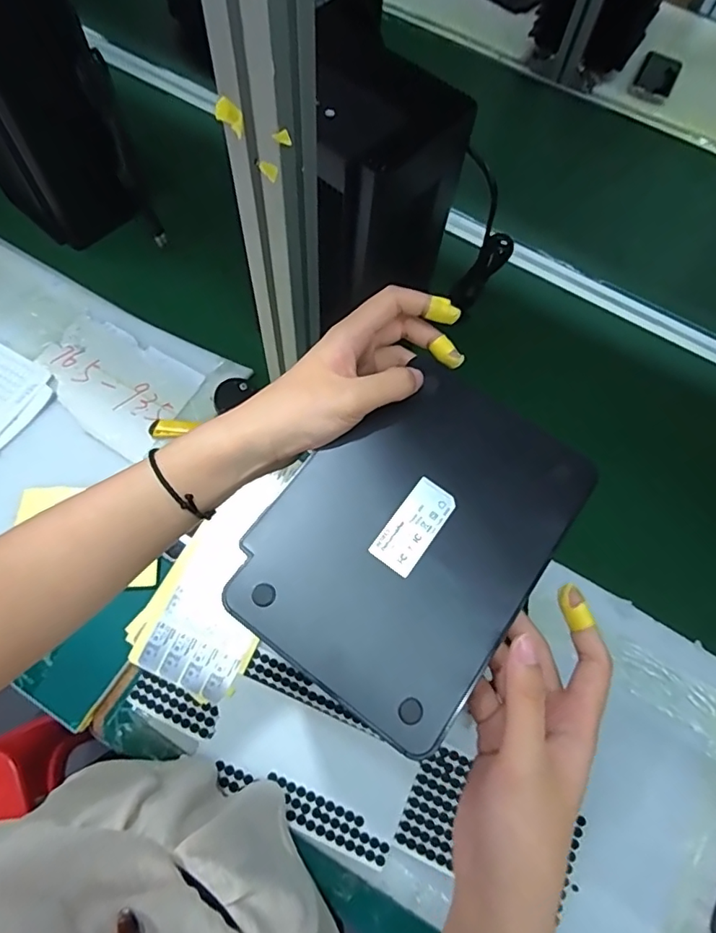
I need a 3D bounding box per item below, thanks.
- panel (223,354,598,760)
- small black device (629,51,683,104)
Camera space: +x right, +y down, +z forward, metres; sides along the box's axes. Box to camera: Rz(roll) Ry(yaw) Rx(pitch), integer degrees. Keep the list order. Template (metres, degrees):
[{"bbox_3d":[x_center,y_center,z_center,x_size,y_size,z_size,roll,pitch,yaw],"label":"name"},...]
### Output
[{"bbox_3d":[0.032,0.034,0.295,0.136,0.008,0.186,36,71,11],"label":"panel"},{"bbox_3d":[0.556,-0.725,0.993,0.070,0.015,0.128,26,68,8],"label":"small black device"}]

